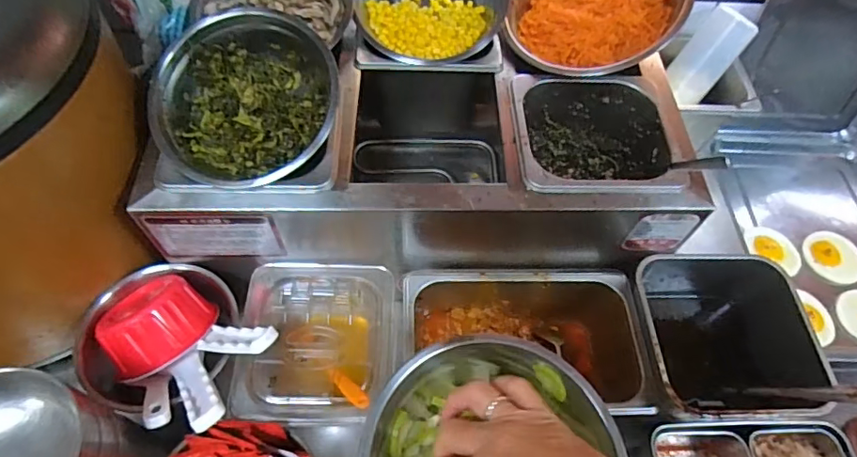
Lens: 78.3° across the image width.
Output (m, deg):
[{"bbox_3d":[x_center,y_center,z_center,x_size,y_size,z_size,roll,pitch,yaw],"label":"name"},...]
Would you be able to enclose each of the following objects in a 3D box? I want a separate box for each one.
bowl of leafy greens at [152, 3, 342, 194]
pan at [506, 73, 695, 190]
[{"bbox_3d":[-0.183,-0.129,0.537,0.183,0.065,0.183,0,74,2],"label":"bowl of leafy greens"},{"bbox_3d":[0.180,-0.089,0.598,0.172,0.088,0.165,0,56,-2],"label":"pan"}]

